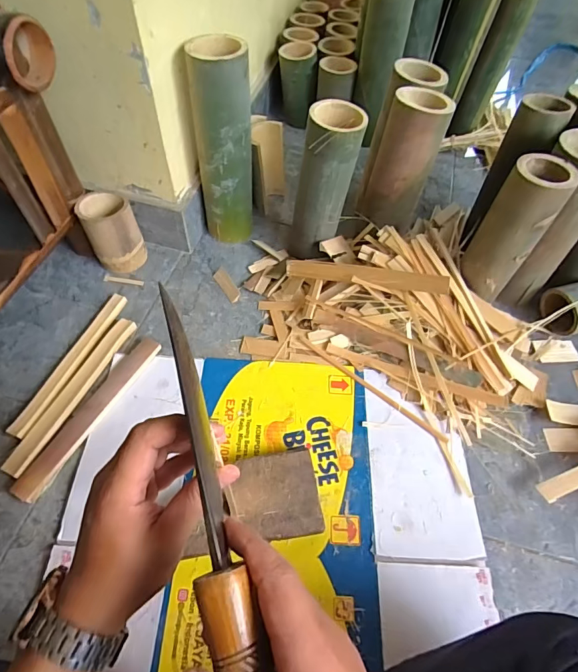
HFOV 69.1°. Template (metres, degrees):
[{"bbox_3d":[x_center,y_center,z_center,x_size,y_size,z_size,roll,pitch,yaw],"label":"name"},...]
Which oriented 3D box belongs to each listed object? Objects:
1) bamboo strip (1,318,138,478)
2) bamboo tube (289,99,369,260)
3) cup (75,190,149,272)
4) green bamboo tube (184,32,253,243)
[{"bbox_3d":[-0.319,0.082,0.633,0.033,0.014,0.270,20,57,10],"label":"bamboo strip"},{"bbox_3d":[0.058,-0.247,0.702,0.096,0.246,0.092,8,55,2],"label":"bamboo tube"},{"bbox_3d":[-0.309,-0.178,0.748,0.084,0.127,0.081,1,55,-2],"label":"cup"},{"bbox_3d":[-0.111,-0.314,0.731,0.092,0.330,0.094,-3,56,-5],"label":"green bamboo tube"}]

